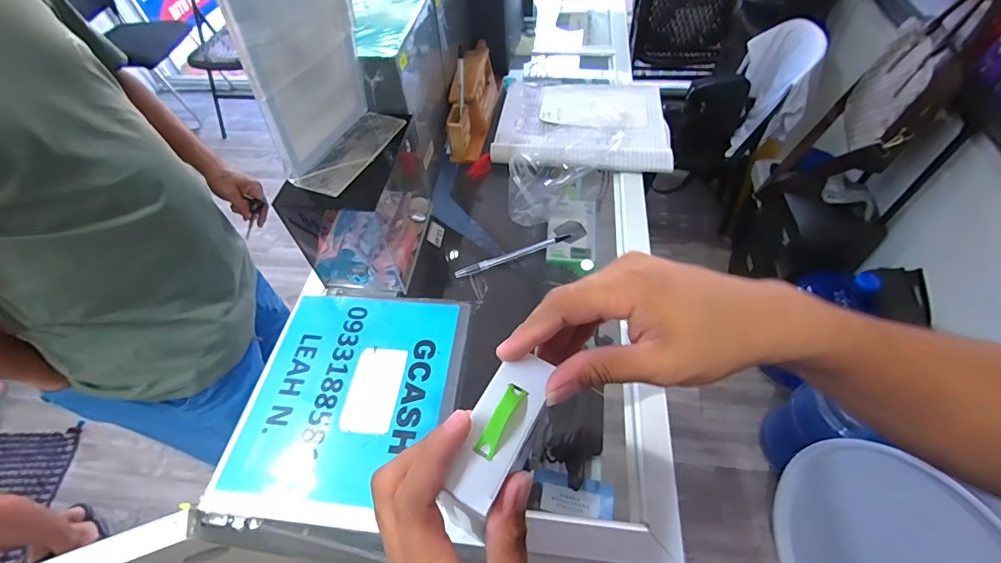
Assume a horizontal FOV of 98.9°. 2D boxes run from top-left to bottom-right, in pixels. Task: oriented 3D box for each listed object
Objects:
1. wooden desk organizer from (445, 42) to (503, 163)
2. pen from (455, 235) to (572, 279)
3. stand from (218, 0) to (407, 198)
[{"bbox_3d":[-0.036,-0.292,0.663,0.052,0.091,0.227,7,55,9],"label":"wooden desk organizer"},{"bbox_3d":[0.016,-0.033,0.525,0.147,0.009,0.010,-21,55,-11],"label":"pen"},{"bbox_3d":[-0.157,-0.187,0.371,0.050,0.181,0.125,19,58,17],"label":"stand"}]

